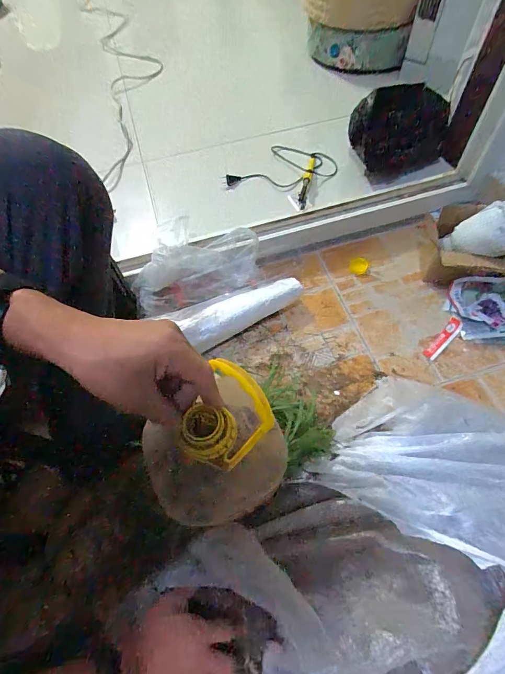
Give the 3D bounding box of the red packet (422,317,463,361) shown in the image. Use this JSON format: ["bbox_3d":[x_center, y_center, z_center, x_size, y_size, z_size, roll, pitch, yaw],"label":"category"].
[{"bbox_3d":[0.389,0.003,0.721,0.028,0.007,0.114,38,69,22],"label":"red packet"}]

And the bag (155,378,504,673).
[{"bbox_3d":[0.148,0.311,0.429,0.585,0.143,0.350,-38,65,-17],"label":"bag"}]

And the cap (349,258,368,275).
[{"bbox_3d":[0.252,-0.167,0.847,0.041,0.014,0.049,11,61,10],"label":"cap"}]

